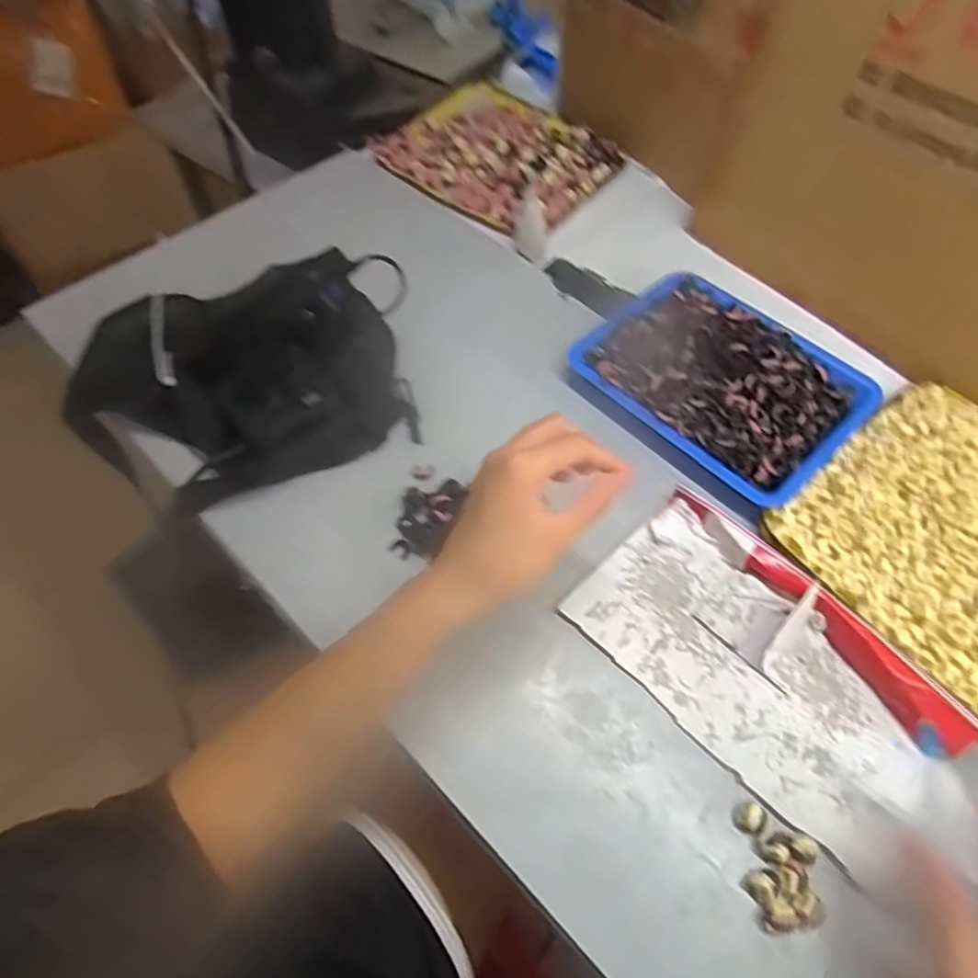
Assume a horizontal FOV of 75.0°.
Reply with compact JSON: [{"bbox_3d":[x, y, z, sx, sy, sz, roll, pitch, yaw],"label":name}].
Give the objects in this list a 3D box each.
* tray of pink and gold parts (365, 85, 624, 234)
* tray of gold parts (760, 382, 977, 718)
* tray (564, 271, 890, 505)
[{"bbox_3d":[0.010,-0.389,0.751,0.248,0.032,0.200,36,64,21],"label":"tray of pink and gold parts"},{"bbox_3d":[0.363,0.044,0.468,0.234,0.023,0.234,-36,64,-21],"label":"tray of gold parts"},{"bbox_3d":[0.197,-0.097,0.543,0.167,0.027,0.217,-38,65,-22],"label":"tray"}]

